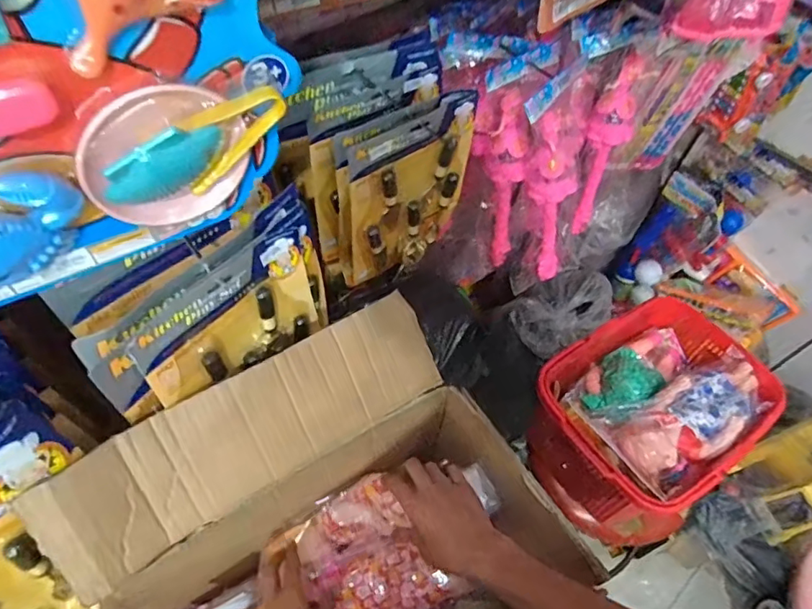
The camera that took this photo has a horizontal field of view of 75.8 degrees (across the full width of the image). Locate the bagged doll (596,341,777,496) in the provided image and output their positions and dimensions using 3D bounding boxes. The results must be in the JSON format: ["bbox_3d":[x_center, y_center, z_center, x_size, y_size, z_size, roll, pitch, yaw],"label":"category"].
[{"bbox_3d":[0.492,0.193,0.894,0.321,0.066,0.136,-23,60,-20],"label":"bagged doll"}]

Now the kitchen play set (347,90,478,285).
[{"bbox_3d":[0.010,-0.153,0.740,0.034,0.243,0.204,41,61,21],"label":"kitchen play set"}]

